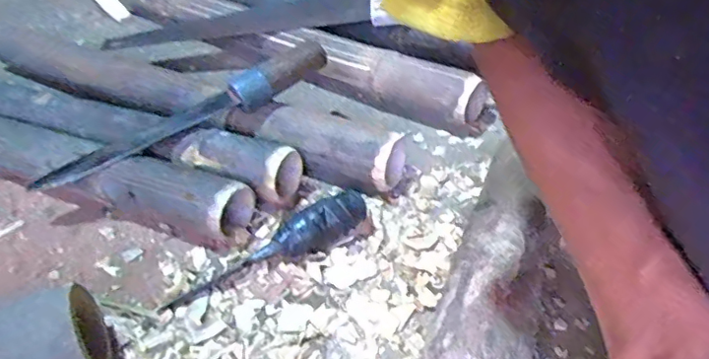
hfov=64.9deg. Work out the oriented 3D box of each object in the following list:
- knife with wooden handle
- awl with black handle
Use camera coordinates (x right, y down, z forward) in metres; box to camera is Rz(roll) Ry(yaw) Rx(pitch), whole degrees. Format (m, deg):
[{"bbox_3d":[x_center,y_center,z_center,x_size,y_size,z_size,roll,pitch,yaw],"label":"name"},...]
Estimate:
[{"bbox_3d":[-0.178,-0.073,0.582,0.316,0.050,0.042,-24,44,-19],"label":"knife with wooden handle"},{"bbox_3d":[-0.076,0.064,0.499,0.196,0.039,0.028,-23,45,-20],"label":"awl with black handle"}]

